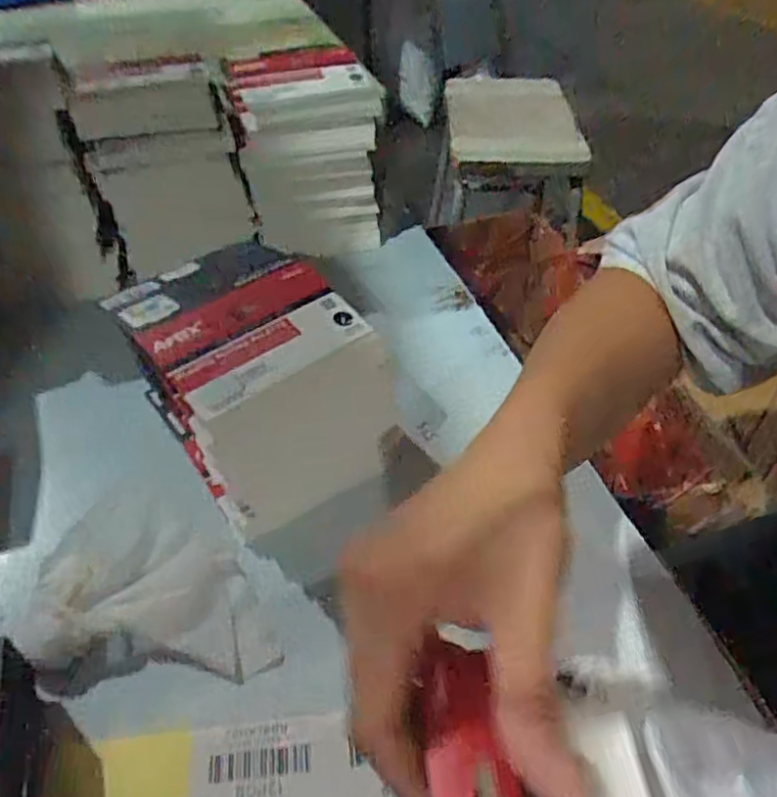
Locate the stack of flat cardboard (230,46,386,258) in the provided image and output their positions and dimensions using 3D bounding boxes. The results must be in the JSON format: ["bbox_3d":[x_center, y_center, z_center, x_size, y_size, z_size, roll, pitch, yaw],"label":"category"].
[{"bbox_3d":[-0.065,-0.206,0.553,0.110,0.139,0.084,-6,43,-7],"label":"stack of flat cardboard"}]

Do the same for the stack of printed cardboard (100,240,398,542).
[{"bbox_3d":[-0.074,-0.015,0.374,0.121,0.108,0.128,-22,47,-23],"label":"stack of printed cardboard"}]

